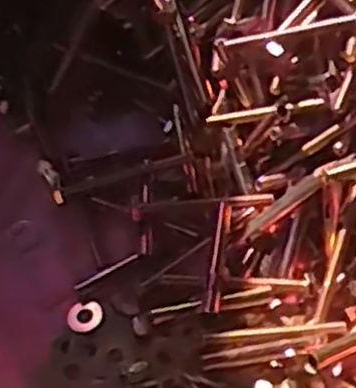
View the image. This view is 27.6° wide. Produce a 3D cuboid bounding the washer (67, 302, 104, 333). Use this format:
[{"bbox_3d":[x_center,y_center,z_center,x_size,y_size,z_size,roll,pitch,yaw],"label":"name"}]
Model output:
[{"bbox_3d":[-0.061,0.082,0.481,0.023,0.005,0.018,-7,57,-3],"label":"washer"}]

